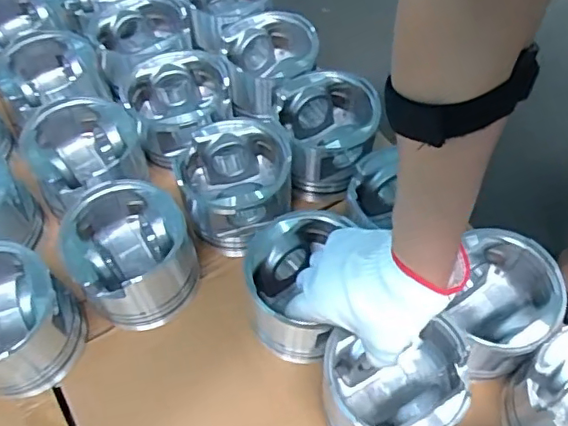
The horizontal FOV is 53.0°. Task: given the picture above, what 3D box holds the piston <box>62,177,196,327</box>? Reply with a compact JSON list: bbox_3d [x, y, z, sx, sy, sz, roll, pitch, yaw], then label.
[{"bbox_3d":[-0.140,0.038,0.530,0.105,0.090,0.113,0,57,0],"label":"piston"}]

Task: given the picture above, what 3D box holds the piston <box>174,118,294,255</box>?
[{"bbox_3d":[-0.046,-0.027,0.570,0.105,0.080,0.101,0,57,0],"label":"piston"}]

